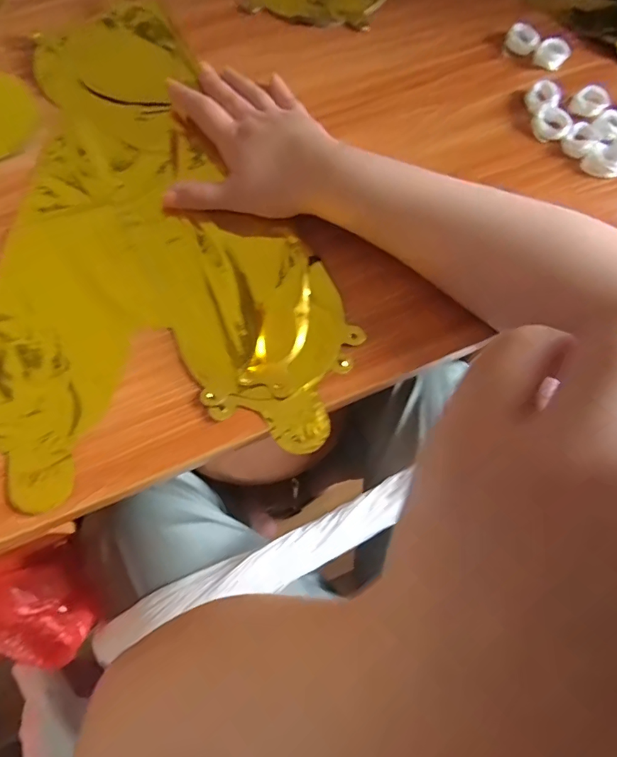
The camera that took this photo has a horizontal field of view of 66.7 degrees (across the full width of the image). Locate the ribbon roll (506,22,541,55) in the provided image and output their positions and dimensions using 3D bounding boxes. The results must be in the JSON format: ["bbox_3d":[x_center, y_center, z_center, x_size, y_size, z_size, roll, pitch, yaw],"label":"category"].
[{"bbox_3d":[0.200,-0.318,0.439,0.032,0.014,0.022,41,73,10],"label":"ribbon roll"}]

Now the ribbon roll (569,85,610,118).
[{"bbox_3d":[0.250,-0.246,0.412,0.028,0.016,0.019,34,72,8],"label":"ribbon roll"}]

